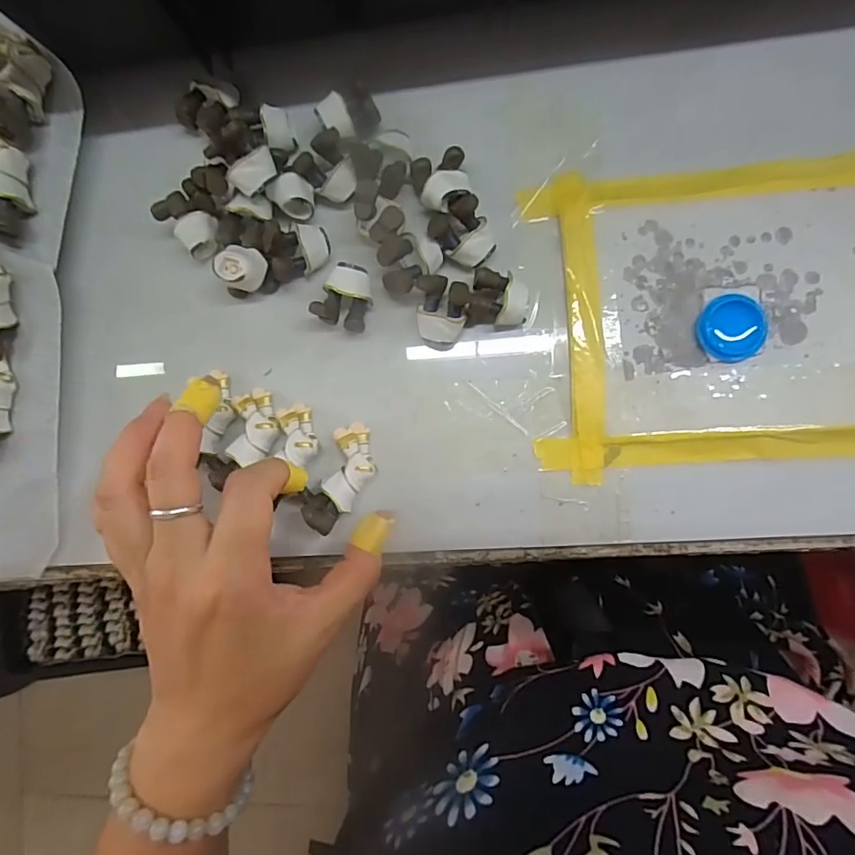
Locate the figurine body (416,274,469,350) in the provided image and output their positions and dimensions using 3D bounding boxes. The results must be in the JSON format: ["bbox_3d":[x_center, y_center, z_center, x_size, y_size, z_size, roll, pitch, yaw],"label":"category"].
[{"bbox_3d":[0.007,-0.054,0.255,0.023,0.014,0.034,-1,90,5],"label":"figurine body"}]

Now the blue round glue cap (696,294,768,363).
[{"bbox_3d":[0.138,-0.045,0.244,0.029,0.005,0.029,0,90,5],"label":"blue round glue cap"}]

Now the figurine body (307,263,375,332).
[{"bbox_3d":[-0.039,-0.062,0.255,0.023,0.018,0.028,17,91,5],"label":"figurine body"}]

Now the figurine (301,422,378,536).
[{"bbox_3d":[-0.039,0.023,0.249,0.022,0.012,0.052,24,74,1],"label":"figurine"}]

